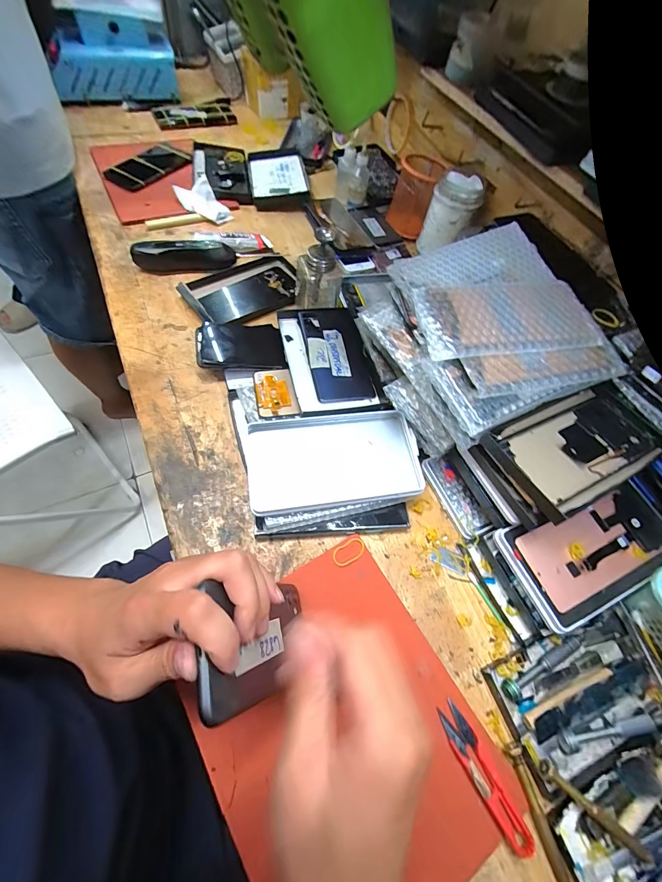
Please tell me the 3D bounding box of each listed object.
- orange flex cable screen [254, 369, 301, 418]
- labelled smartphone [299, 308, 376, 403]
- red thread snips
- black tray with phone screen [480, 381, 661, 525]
[{"bbox_3d":[-0.067,-0.058,0.432,0.047,0.006,0.073,-8,63,-11],"label":"orange flex cable screen"},{"bbox_3d":[0.007,-0.118,0.463,0.075,0.008,0.154,-7,63,-11],"label":"labelled smartphone"},{"bbox_3d":[0.126,0.273,0.291,0.023,0.012,0.102,-24,67,-19],"label":"red thread snips"},{"bbox_3d":[0.241,0.003,0.347,0.168,0.019,0.096,-23,67,-18],"label":"black tray with phone screen"}]

